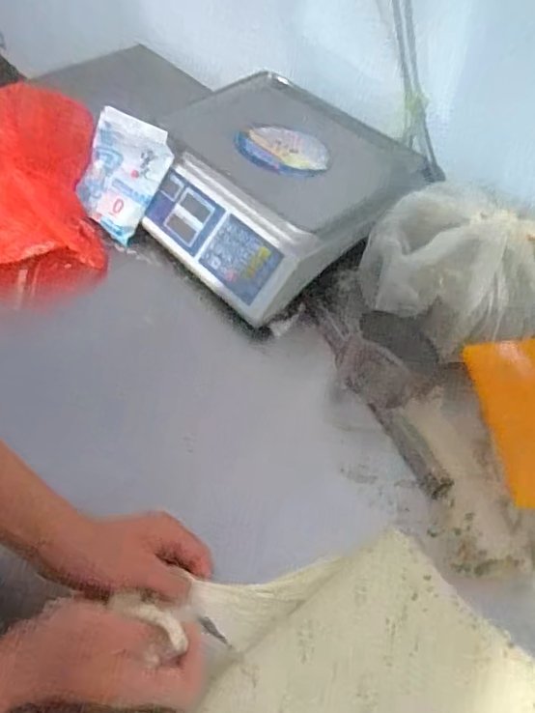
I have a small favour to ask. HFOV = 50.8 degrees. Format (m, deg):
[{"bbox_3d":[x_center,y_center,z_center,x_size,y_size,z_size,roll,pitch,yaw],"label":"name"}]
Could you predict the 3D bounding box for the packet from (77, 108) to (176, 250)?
[{"bbox_3d":[-0.211,-0.261,0.807,0.118,0.157,0.028,34,17,10],"label":"packet"}]

